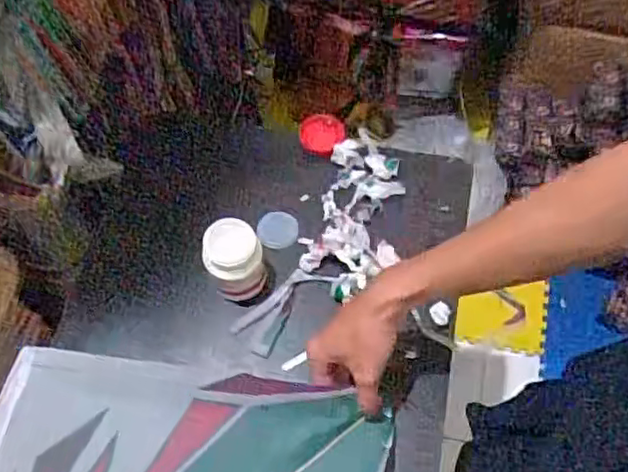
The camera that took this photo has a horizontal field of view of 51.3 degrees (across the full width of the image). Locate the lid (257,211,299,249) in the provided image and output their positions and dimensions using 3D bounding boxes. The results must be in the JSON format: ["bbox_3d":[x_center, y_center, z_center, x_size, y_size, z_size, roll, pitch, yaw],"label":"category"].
[{"bbox_3d":[-0.040,-0.007,0.716,0.044,0.008,0.047,-1,63,2],"label":"lid"}]

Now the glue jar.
[{"bbox_3d":[-0.078,0.028,0.653,0.055,0.084,0.056,-1,63,2],"label":"glue jar"}]

